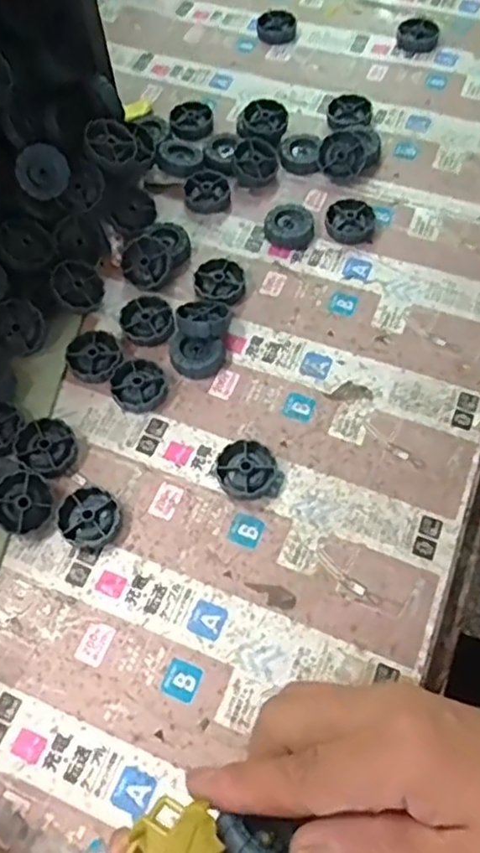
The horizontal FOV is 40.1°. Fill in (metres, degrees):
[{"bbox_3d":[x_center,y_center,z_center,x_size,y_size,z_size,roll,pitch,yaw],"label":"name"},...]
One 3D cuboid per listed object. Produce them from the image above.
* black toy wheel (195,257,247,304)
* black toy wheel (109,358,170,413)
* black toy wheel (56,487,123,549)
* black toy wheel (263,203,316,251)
[{"bbox_3d":[-0.014,-0.110,0.500,0.038,0.012,0.041,-1,62,1],"label":"black toy wheel"},{"bbox_3d":[-0.070,-0.029,0.458,0.040,0.011,0.038,-1,62,1],"label":"black toy wheel"},{"bbox_3d":[-0.094,0.058,0.415,0.038,0.012,0.037,-1,62,1],"label":"black toy wheel"},{"bbox_3d":[0.038,-0.155,0.513,0.038,0.014,0.039,-1,62,1],"label":"black toy wheel"}]

